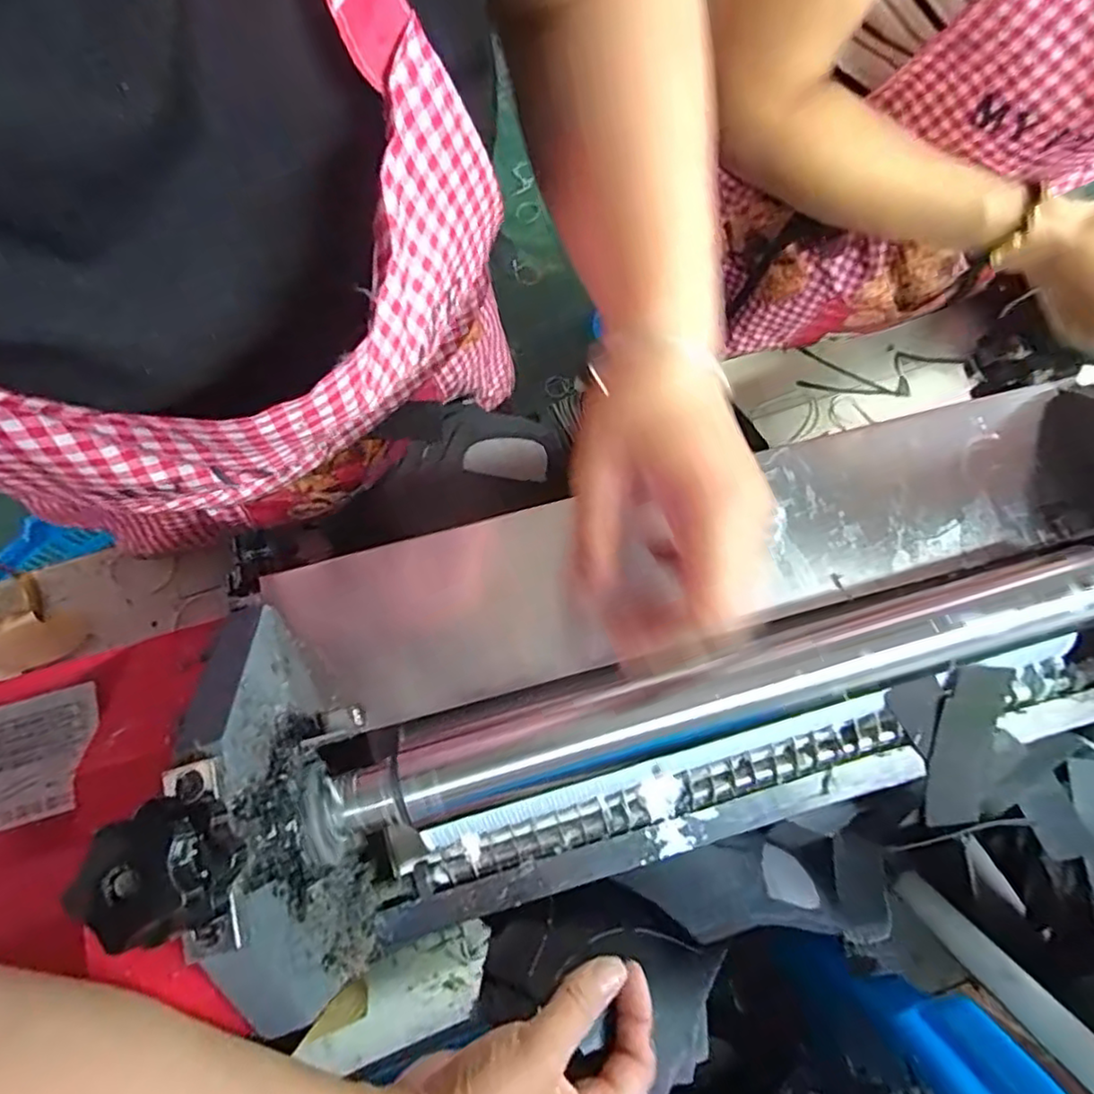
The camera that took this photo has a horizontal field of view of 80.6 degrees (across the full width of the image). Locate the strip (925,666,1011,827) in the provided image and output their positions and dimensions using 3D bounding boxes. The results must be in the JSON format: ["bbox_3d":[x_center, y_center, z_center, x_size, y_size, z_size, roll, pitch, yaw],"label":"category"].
[{"bbox_3d":[0.253,0.122,0.391,0.040,0.006,0.119,-5,112,-7],"label":"strip"}]

